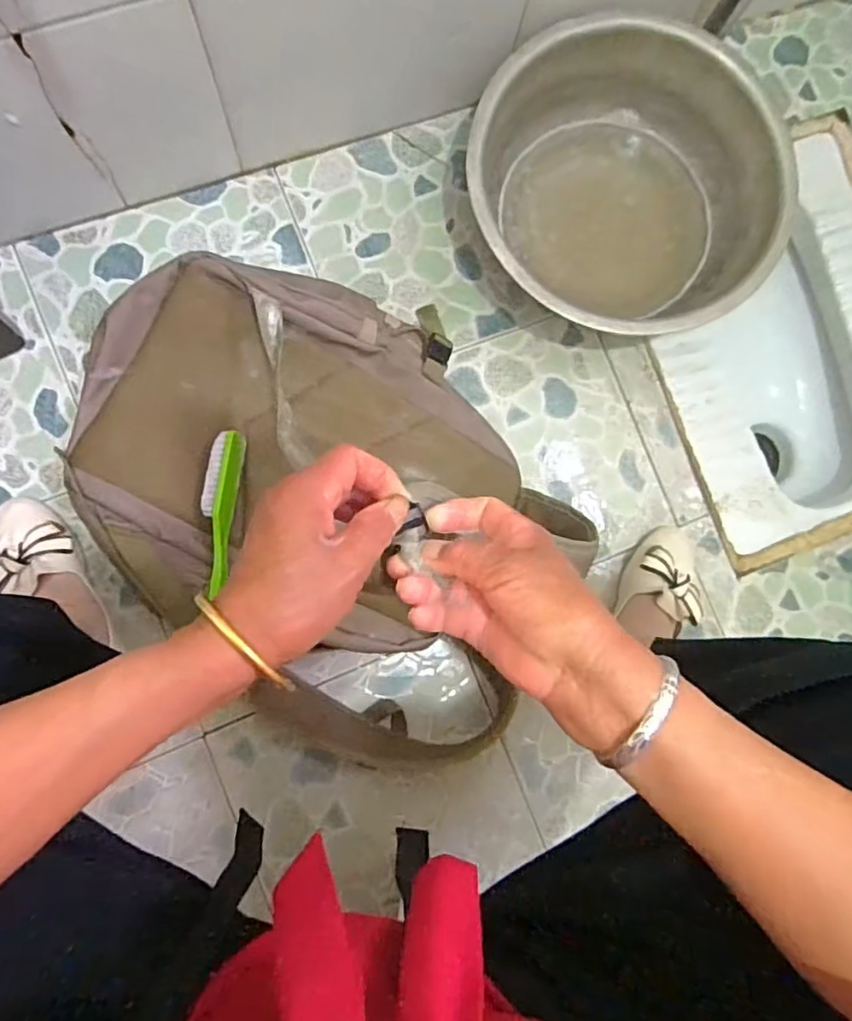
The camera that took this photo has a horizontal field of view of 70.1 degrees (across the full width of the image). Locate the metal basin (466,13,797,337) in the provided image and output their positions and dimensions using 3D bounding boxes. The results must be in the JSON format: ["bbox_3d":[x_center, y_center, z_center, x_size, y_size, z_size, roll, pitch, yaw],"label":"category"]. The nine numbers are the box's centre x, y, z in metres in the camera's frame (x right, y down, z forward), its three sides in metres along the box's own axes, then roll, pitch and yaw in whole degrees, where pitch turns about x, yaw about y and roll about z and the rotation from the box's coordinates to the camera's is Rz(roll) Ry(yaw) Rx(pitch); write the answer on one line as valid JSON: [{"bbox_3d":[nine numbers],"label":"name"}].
[{"bbox_3d":[0.219,-0.355,0.702,0.344,0.121,0.332,1,85,-7],"label":"metal basin"}]

